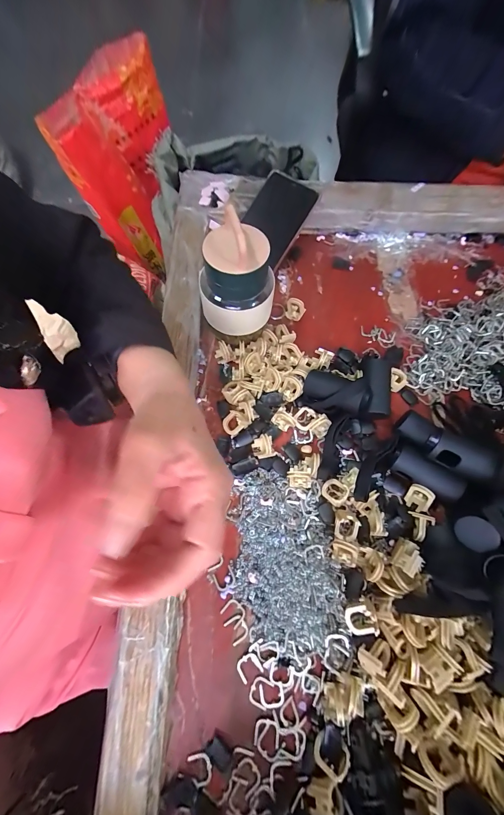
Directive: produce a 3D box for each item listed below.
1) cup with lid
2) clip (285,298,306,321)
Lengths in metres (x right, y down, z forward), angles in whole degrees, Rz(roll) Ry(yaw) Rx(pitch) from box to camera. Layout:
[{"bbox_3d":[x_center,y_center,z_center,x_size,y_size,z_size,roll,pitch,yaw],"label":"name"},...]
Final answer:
[{"bbox_3d":[-0.017,-0.122,0.293,0.074,0.118,0.059,7,68,2],"label":"cup with lid"},{"bbox_3d":[0.054,-0.122,0.362,0.023,0.024,0.009,25,28,15],"label":"clip"}]

